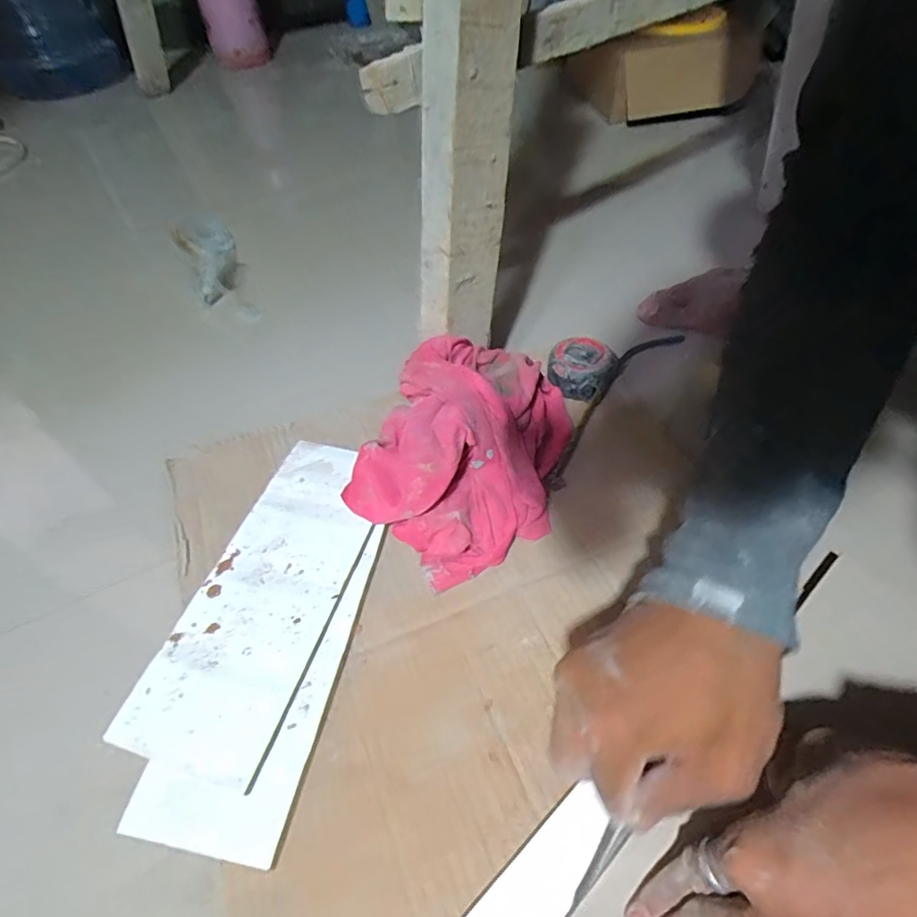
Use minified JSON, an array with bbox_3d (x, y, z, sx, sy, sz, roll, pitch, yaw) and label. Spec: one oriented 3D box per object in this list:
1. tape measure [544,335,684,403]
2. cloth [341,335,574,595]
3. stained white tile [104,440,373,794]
[{"bbox_3d":[0.154,-0.108,0.528,0.151,0.035,0.057,-34,56,-23],"label":"tape measure"},{"bbox_3d":[0.021,-0.017,0.420,0.211,0.107,0.135,-36,57,-24],"label":"cloth"},{"bbox_3d":[-0.131,0.088,0.386,0.096,0.005,0.243,13,53,12],"label":"stained white tile"}]

